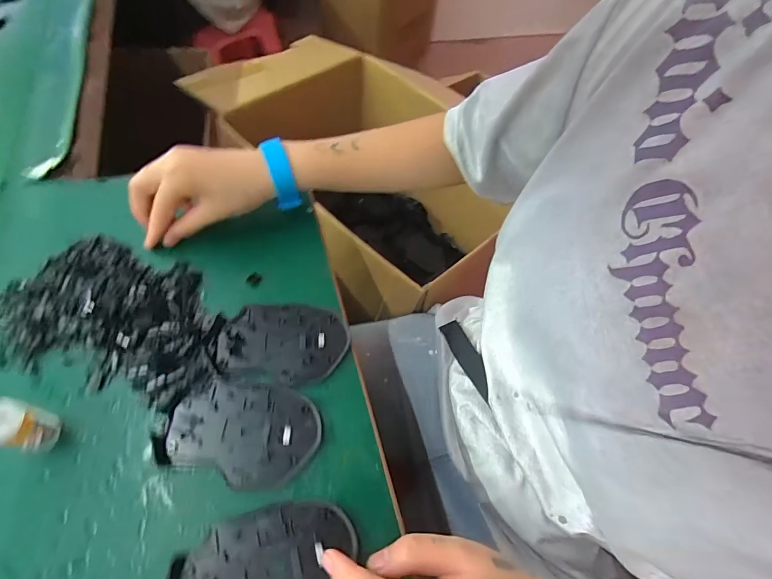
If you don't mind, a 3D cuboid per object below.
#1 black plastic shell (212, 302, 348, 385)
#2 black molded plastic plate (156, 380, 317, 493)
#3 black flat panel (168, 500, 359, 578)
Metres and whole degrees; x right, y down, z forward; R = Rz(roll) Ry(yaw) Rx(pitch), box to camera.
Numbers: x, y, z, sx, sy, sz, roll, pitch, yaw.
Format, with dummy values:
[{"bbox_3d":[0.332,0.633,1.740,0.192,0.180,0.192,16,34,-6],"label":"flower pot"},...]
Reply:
[{"bbox_3d":[-0.089,0.045,0.333,0.107,0.008,0.070,6,58,-3],"label":"black plastic shell"},{"bbox_3d":[-0.110,0.107,0.290,0.113,0.006,0.073,10,58,0],"label":"black molded plastic plate"},{"bbox_3d":[-0.078,0.183,0.247,0.114,0.012,0.070,-9,61,-9],"label":"black flat panel"}]

